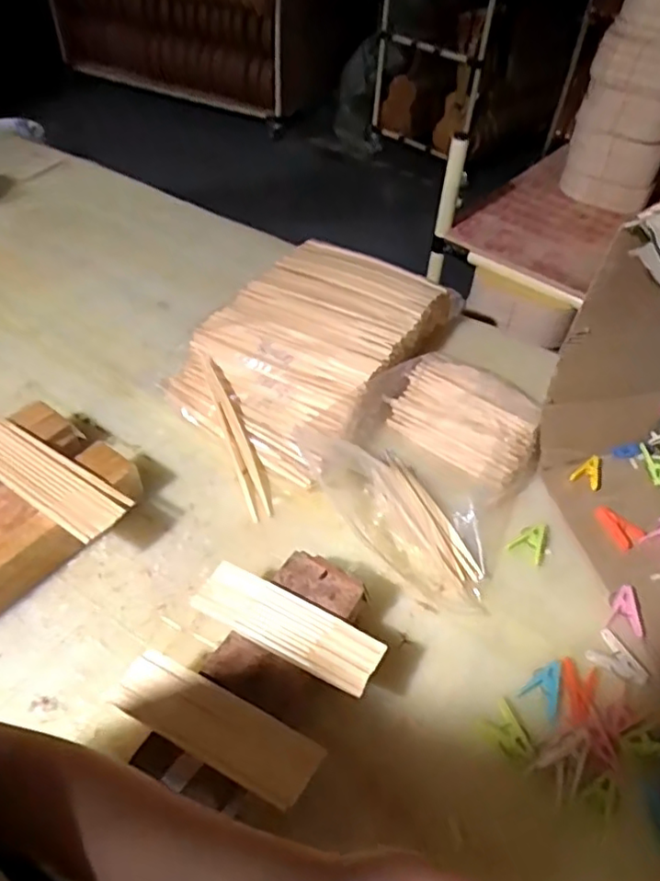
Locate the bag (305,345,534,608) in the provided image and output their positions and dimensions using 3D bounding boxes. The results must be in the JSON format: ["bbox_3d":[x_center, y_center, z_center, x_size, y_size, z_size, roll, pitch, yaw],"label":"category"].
[{"bbox_3d":[0.126,0.020,0.748,0.246,0.062,0.302,30,52,22],"label":"bag"}]

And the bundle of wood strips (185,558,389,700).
[{"bbox_3d":[-0.039,0.165,0.564,0.176,0.015,0.055,24,50,17],"label":"bundle of wood strips"}]

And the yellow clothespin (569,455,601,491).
[{"bbox_3d":[0.324,0.038,0.770,0.033,0.016,0.045,30,52,22],"label":"yellow clothespin"}]

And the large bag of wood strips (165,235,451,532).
[{"bbox_3d":[-0.037,-0.117,0.850,0.245,0.100,0.412,27,51,19],"label":"large bag of wood strips"}]

